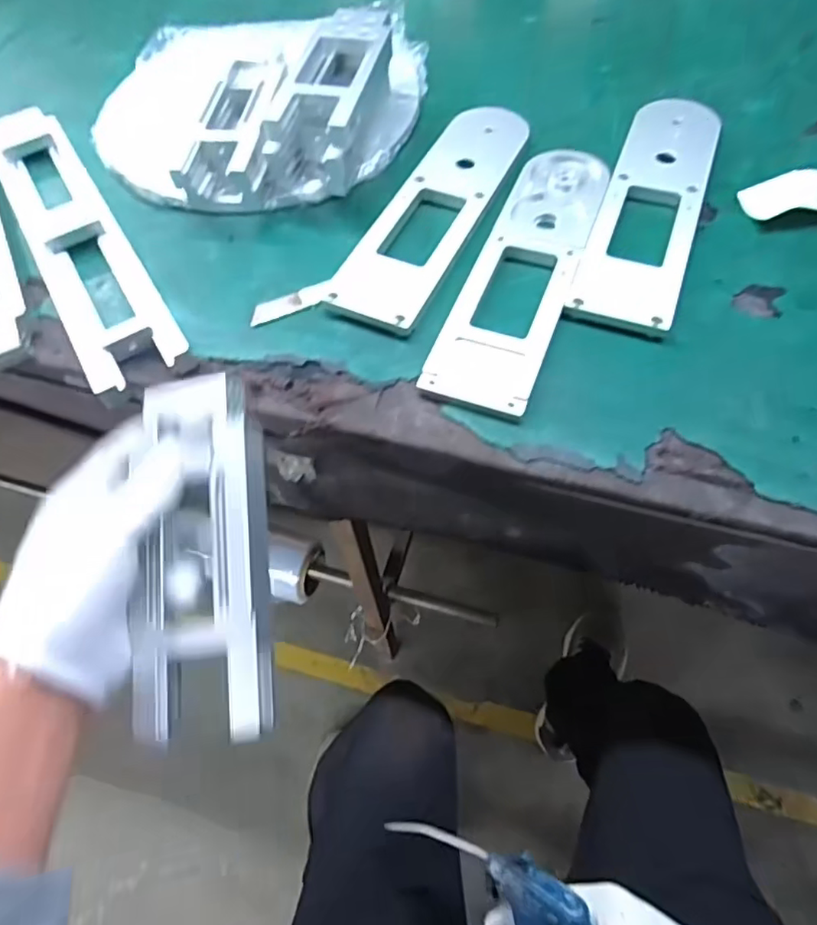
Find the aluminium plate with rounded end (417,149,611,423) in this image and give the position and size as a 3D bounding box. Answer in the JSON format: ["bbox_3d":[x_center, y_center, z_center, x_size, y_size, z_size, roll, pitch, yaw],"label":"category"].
[{"bbox_3d":[0.098,-0.165,0.481,0.081,0.013,0.289,19,66,11],"label":"aluminium plate with rounded end"}]

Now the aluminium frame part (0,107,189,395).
[{"bbox_3d":[-0.306,-0.209,0.527,0.080,0.030,0.396,-31,66,-13],"label":"aluminium frame part"}]

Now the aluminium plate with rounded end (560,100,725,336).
[{"bbox_3d":[0.213,-0.226,0.509,0.081,0.019,0.278,19,65,11],"label":"aluminium plate with rounded end"}]

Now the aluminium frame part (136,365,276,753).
[{"bbox_3d":[-0.114,0.045,0.315,0.073,0.022,0.194,-6,77,-1],"label":"aluminium frame part"}]

